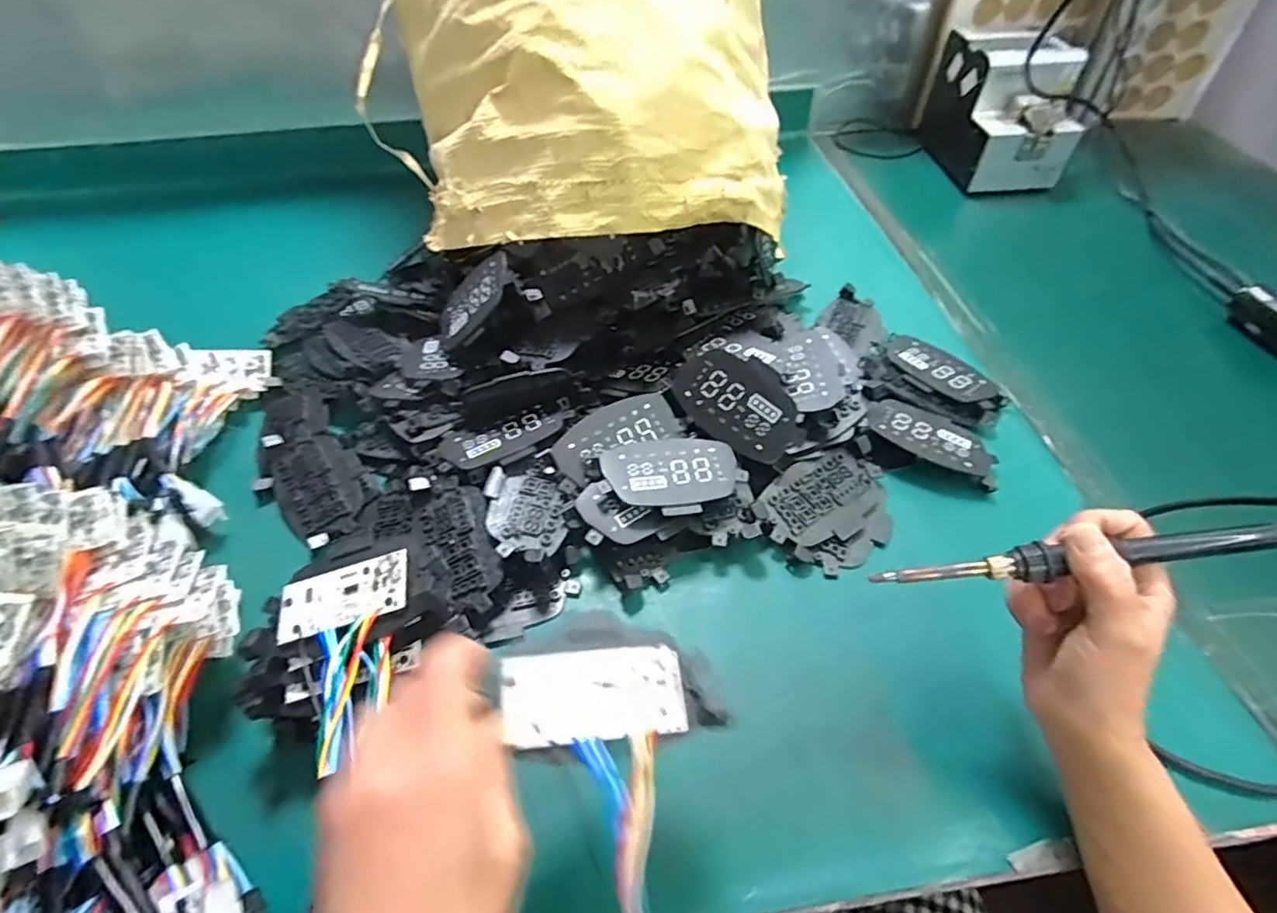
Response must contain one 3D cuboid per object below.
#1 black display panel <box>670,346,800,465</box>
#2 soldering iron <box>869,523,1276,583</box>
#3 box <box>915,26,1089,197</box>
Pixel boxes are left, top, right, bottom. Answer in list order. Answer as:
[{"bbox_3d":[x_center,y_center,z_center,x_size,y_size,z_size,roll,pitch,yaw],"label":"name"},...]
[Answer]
[{"bbox_3d":[0.080,-0.044,0.482,0.103,0.007,0.059,39,105,12],"label":"black display panel"},{"bbox_3d":[0.230,0.050,0.310,0.207,0.013,0.016,-10,49,11],"label":"soldering iron"},{"bbox_3d":[0.490,-0.471,0.815,0.133,0.138,0.196,-1,50,2],"label":"box"}]

